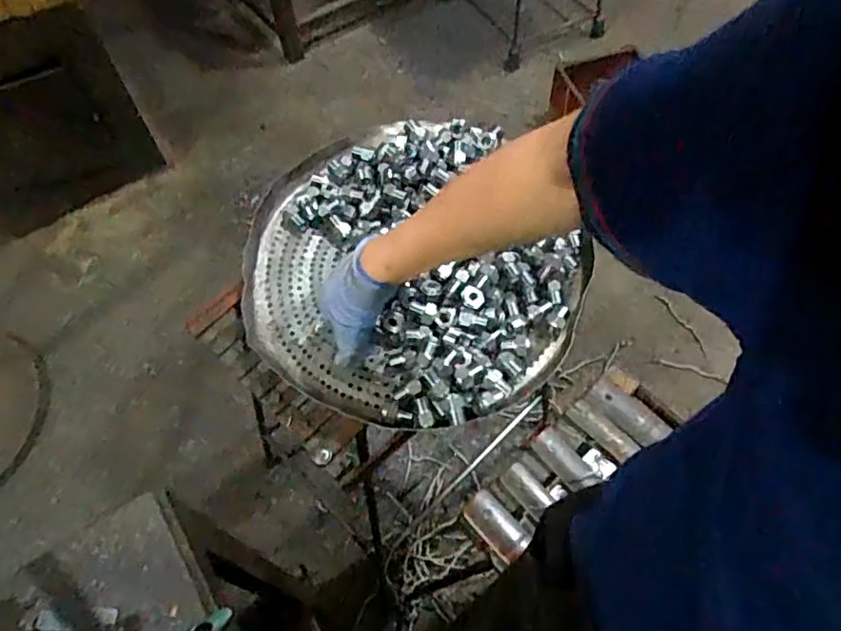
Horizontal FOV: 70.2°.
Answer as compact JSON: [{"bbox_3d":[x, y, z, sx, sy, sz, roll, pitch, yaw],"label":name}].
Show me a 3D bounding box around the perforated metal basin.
[{"bbox_3d":[-0.022,-0.059,0.659,0.341,0.066,0.374,1,60,-2],"label":"perforated metal basin"}]

